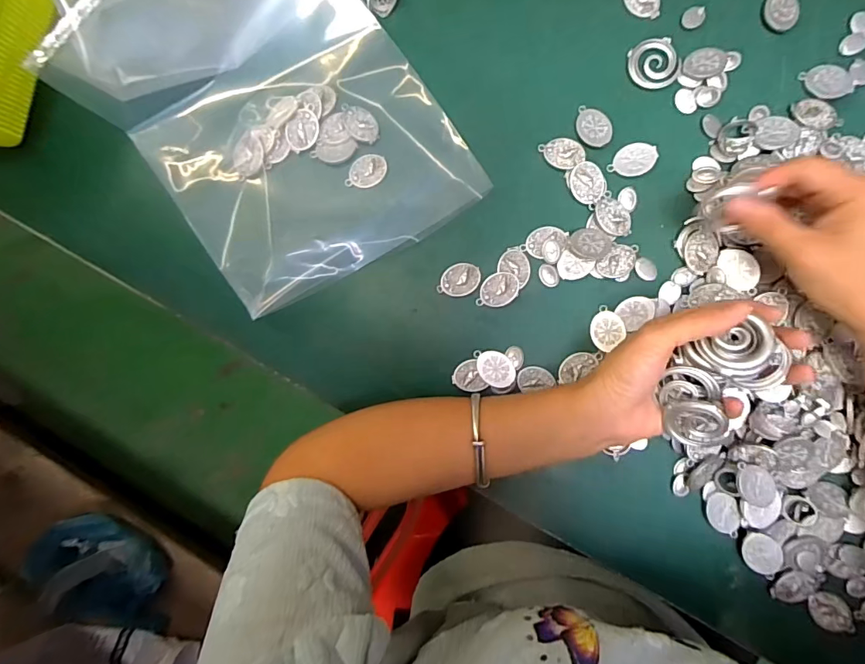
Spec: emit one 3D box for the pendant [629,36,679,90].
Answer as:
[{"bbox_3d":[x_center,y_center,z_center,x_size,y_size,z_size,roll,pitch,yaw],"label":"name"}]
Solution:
[{"bbox_3d":[0.173,-0.211,0.359,0.035,0.004,0.037,-13,89,3],"label":"pendant"}]

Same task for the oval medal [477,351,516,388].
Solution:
[{"bbox_3d":[0.050,0.029,0.360,0.025,0.009,0.032,-45,88,2],"label":"oval medal"}]

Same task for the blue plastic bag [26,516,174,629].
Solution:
[{"bbox_3d":[-0.628,0.466,0.872,0.193,0.121,0.250,-17,89,3],"label":"blue plastic bag"}]

